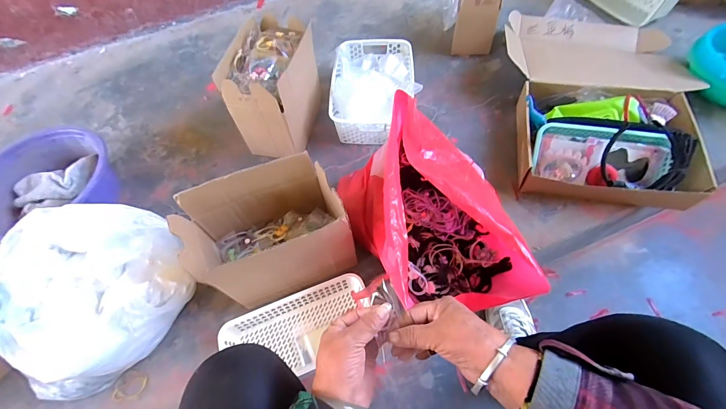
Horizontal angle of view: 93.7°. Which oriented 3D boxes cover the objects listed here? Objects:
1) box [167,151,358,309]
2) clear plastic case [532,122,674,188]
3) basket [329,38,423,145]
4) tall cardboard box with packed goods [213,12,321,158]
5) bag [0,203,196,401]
[{"bbox_3d":[-0.155,0.052,0.592,0.240,0.193,0.146,-19,59,-6],"label":"box"},{"bbox_3d":[0.478,-0.102,0.688,0.264,0.078,0.133,0,77,4],"label":"clear plastic case"},{"bbox_3d":[0.027,-0.297,0.870,0.201,0.123,0.299,-3,59,3],"label":"basket"},{"bbox_3d":[-0.196,-0.267,0.802,0.143,0.225,0.243,8,60,10],"label":"tall cardboard box with packed goods"},{"bbox_3d":[-0.462,0.161,0.589,0.286,0.186,0.239,-42,64,-19],"label":"bag"}]

